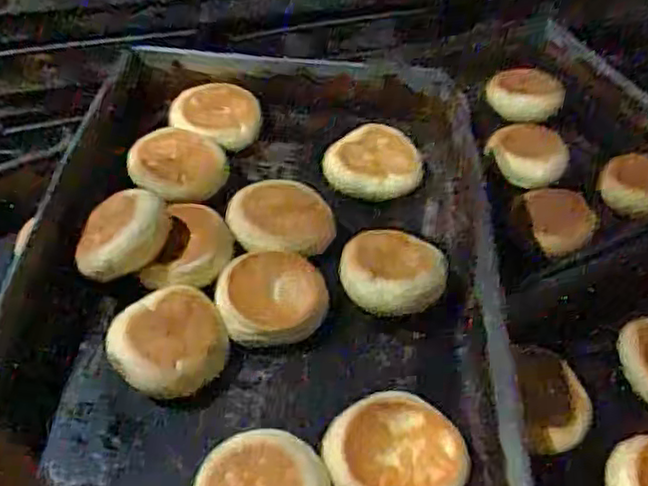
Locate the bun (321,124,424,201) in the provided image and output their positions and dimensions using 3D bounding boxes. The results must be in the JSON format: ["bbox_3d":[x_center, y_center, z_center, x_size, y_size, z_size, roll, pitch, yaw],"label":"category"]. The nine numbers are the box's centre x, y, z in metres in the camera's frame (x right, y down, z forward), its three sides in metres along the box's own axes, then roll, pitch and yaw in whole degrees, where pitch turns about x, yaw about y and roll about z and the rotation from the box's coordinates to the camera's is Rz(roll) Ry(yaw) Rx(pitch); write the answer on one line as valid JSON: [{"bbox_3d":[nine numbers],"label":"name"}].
[{"bbox_3d":[0.047,-0.078,0.677,0.095,0.046,0.062,-1,48,-4],"label":"bun"}]

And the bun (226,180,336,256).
[{"bbox_3d":[-0.038,-0.025,0.617,0.093,0.029,0.063,1,48,-2],"label":"bun"}]

